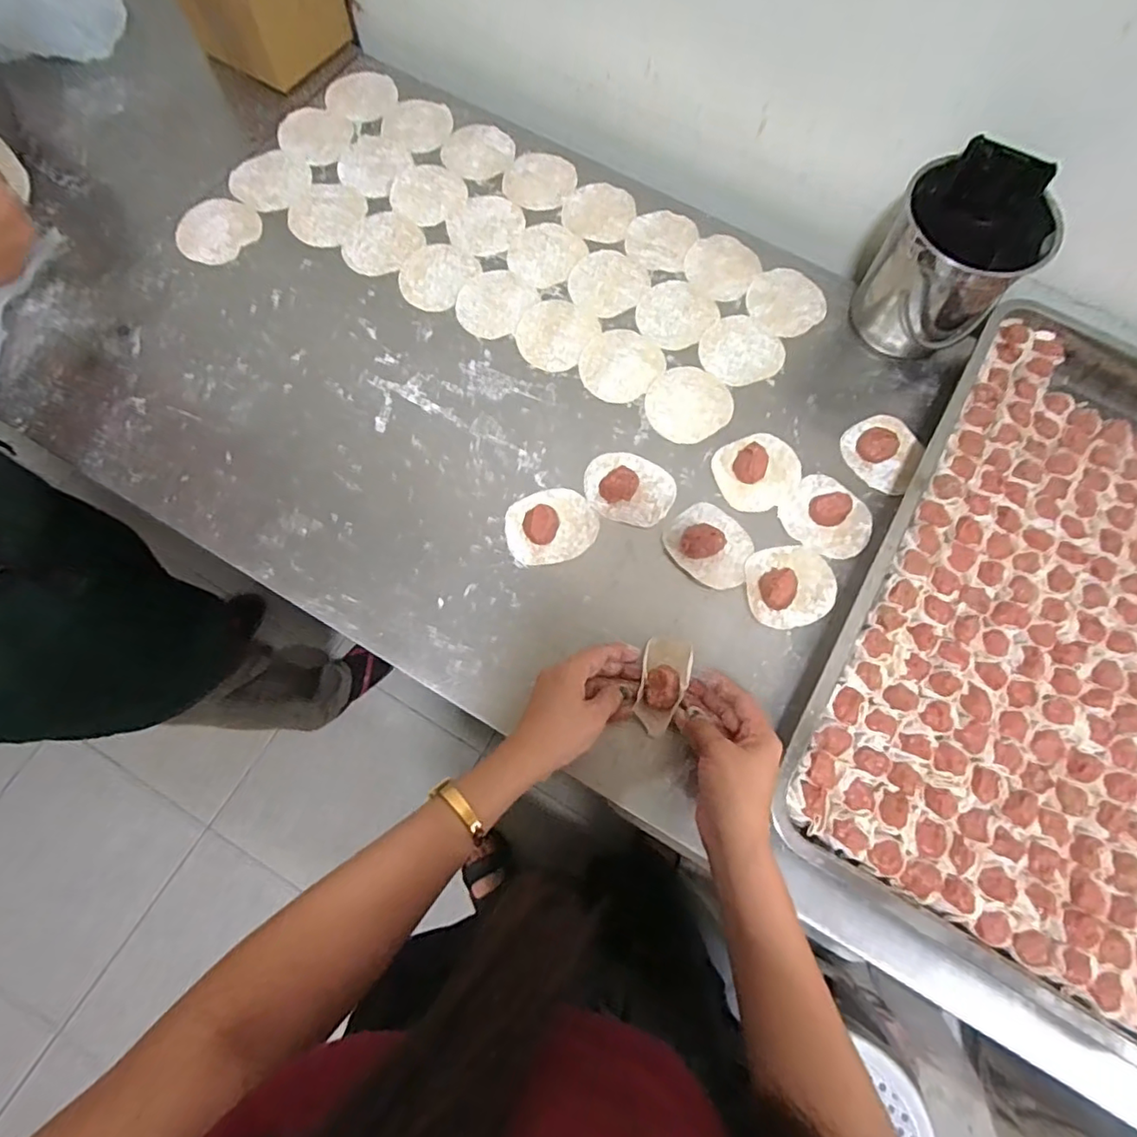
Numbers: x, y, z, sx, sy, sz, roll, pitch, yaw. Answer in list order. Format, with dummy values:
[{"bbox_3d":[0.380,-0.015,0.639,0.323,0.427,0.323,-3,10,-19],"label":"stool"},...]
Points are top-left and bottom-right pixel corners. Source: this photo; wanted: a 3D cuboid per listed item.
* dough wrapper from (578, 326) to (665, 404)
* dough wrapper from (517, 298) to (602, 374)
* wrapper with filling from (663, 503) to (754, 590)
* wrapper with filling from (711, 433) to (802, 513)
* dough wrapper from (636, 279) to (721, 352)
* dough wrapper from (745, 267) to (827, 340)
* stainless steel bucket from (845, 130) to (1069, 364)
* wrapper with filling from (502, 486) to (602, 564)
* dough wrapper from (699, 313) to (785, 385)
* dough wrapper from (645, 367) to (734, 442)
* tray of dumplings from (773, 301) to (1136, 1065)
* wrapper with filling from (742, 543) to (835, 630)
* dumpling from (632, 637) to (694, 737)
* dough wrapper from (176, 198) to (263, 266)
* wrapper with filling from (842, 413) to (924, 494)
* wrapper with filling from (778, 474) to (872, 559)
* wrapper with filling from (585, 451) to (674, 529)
[{"bbox_3d":[0.053,-0.213,0.616,0.080,0.004,0.087,1,73,-2],"label":"dough wrapper"},{"bbox_3d":[-0.015,-0.248,0.625,0.077,0.004,0.087,31,74,8],"label":"dough wrapper"},{"bbox_3d":[0.134,-0.025,0.548,0.082,0.021,0.066,40,76,10],"label":"wrapper with filling"},{"bbox_3d":[0.186,-0.098,0.575,0.084,0.017,0.075,-26,75,-9],"label":"wrapper with filling"},{"bbox_3d":[0.115,-0.274,0.638,0.078,0.004,0.089,37,75,9],"label":"dough wrapper"},{"bbox_3d":[0.237,-0.292,0.645,0.084,0.004,0.083,1,73,-2],"label":"dough wrapper"},{"bbox_3d":[0.355,-0.285,0.566,0.128,0.151,0.124,1,73,-2],"label":"stainless steel bucket"},{"bbox_3d":[-0.016,-0.044,0.548,0.084,0.024,0.071,-16,74,-7],"label":"wrapper with filling"},{"bbox_3d":[0.182,-0.229,0.624,0.081,0.004,0.082,1,73,-2],"label":"dough wrapper"},{"bbox_3d":[0.121,-0.169,0.606,0.088,0.004,0.083,1,73,-2],"label":"dough wrapper"},{"bbox_3d":[0.467,0.047,0.525,0.394,0.048,0.616,31,74,8],"label":"tray of dumplings"},{"bbox_3d":[0.206,0.014,0.539,0.082,0.019,0.074,-7,73,-4],"label":"wrapper with filling"},{"bbox_3d":[0.079,0.094,0.500,0.035,0.032,0.085,18,67,4],"label":"dumpling"},{"bbox_3d":[-0.377,-0.362,0.638,0.073,0.004,0.082,21,77,-8],"label":"dough wrapper"},{"bbox_3d":[0.315,-0.117,0.590,0.077,0.013,0.078,1,73,-2],"label":"wrapper with filling"},{"bbox_3d":[0.247,-0.051,0.560,0.071,0.023,0.081,-43,79,-13],"label":"wrapper with filling"},{"bbox_3d":[0.058,-0.080,0.561,0.085,0.025,0.070,23,73,5],"label":"wrapper with filling"}]

